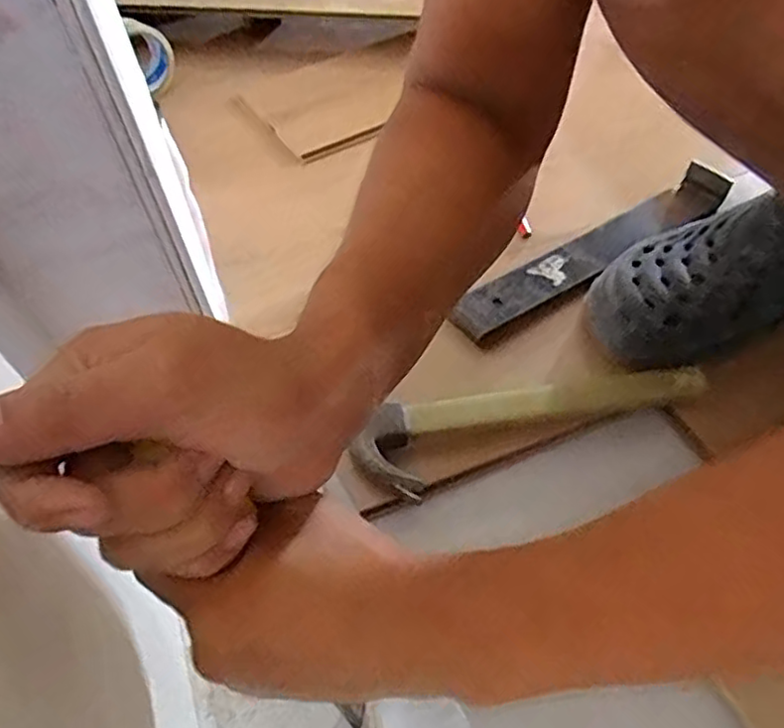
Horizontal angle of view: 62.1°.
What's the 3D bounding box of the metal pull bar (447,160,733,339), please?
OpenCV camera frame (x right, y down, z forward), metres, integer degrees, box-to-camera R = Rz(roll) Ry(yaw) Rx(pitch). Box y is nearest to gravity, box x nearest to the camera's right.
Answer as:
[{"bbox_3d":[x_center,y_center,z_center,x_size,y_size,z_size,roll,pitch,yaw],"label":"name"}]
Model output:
[{"bbox_3d":[0.197,-0.111,0.620,0.335,0.022,0.046,-30,52,-20],"label":"metal pull bar"}]

